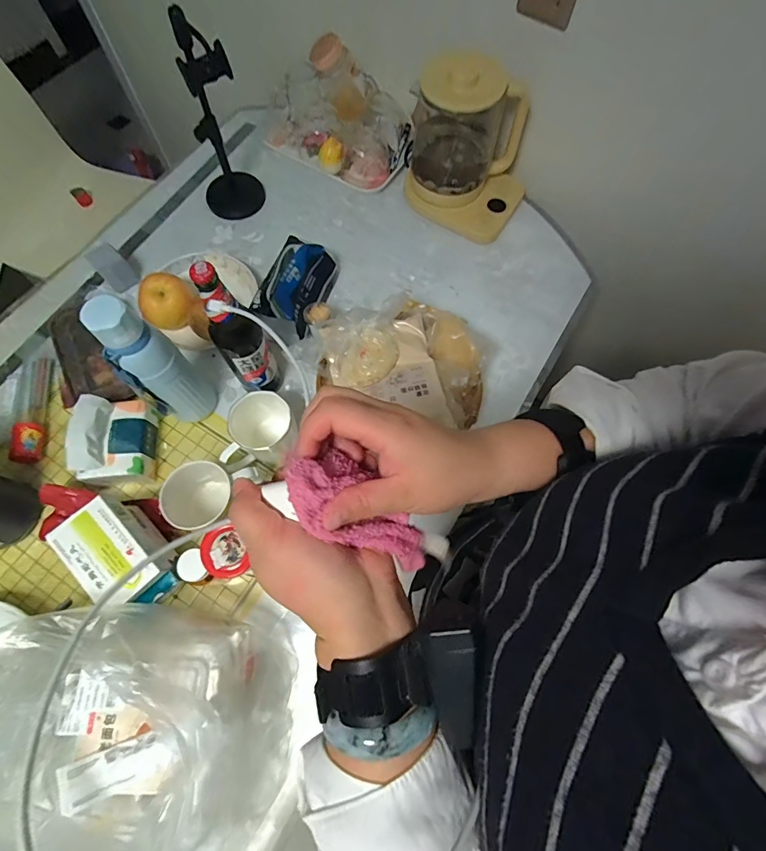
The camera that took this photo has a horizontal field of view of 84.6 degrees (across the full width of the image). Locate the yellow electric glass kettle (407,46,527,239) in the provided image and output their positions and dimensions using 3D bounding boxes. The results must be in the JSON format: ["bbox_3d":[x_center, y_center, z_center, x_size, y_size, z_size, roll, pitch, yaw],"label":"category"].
[{"bbox_3d":[0.152,-0.470,0.722,0.205,0.224,0.141,27,71,8],"label":"yellow electric glass kettle"}]

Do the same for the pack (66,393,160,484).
[{"bbox_3d":[-0.389,0.024,0.624,0.086,0.094,0.120,2,70,-1],"label":"pack"}]

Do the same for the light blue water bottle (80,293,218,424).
[{"bbox_3d":[-0.297,-0.074,0.573,0.059,0.260,0.076,-4,70,-4],"label":"light blue water bottle"}]

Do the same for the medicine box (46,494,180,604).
[{"bbox_3d":[-0.341,0.165,0.541,0.083,0.077,0.122,-41,76,-15],"label":"medicine box"}]

